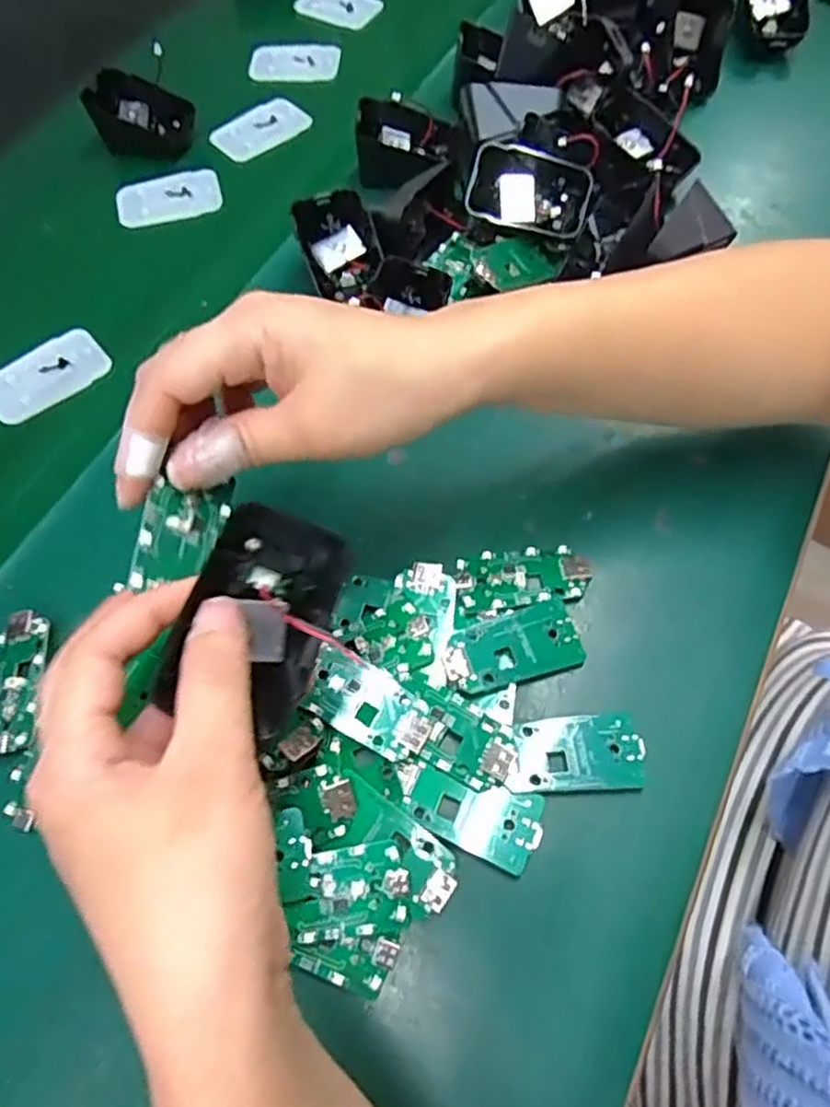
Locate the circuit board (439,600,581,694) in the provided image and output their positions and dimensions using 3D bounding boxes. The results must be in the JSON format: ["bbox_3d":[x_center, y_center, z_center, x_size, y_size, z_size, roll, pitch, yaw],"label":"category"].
[{"bbox_3d":[0.043,0.042,0.315,0.061,0.010,0.031,-15,65,-5],"label":"circuit board"}]

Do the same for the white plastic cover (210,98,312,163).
[{"bbox_3d":[-0.112,-0.308,0.507,0.069,0.012,0.036,-37,68,-15],"label":"white plastic cover"}]

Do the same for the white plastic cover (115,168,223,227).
[{"bbox_3d":[-0.168,-0.242,0.476,0.070,0.009,0.044,-11,64,-3],"label":"white plastic cover"}]

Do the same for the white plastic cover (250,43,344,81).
[{"bbox_3d":[-0.095,-0.384,0.545,0.070,0.009,0.040,3,64,4],"label":"white plastic cover"}]

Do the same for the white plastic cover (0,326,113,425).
[{"bbox_3d":[-0.216,-0.105,0.408,0.070,0.009,0.041,-40,69,-16],"label":"white plastic cover"}]

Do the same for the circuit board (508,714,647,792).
[{"bbox_3d":[0.069,0.084,0.295,0.054,0.005,0.031,-2,64,1],"label":"circuit board"}]

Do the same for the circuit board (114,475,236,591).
[{"bbox_3d":[-0.084,-0.008,0.251,0.004,0.029,0.052,-15,54,43],"label":"circuit board"}]

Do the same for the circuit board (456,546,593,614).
[{"bbox_3d":[0.053,0.011,0.335,0.063,0.009,0.031,-9,64,-2],"label":"circuit board"}]

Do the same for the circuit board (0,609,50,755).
[{"bbox_3d":[-0.180,0.056,0.312,0.030,0.004,0.064,-13,62,15],"label":"circuit board"}]

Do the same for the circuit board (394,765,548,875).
[{"bbox_3d":[0.021,0.106,0.285,0.059,0.004,0.029,16,66,9],"label":"circuit board"}]

